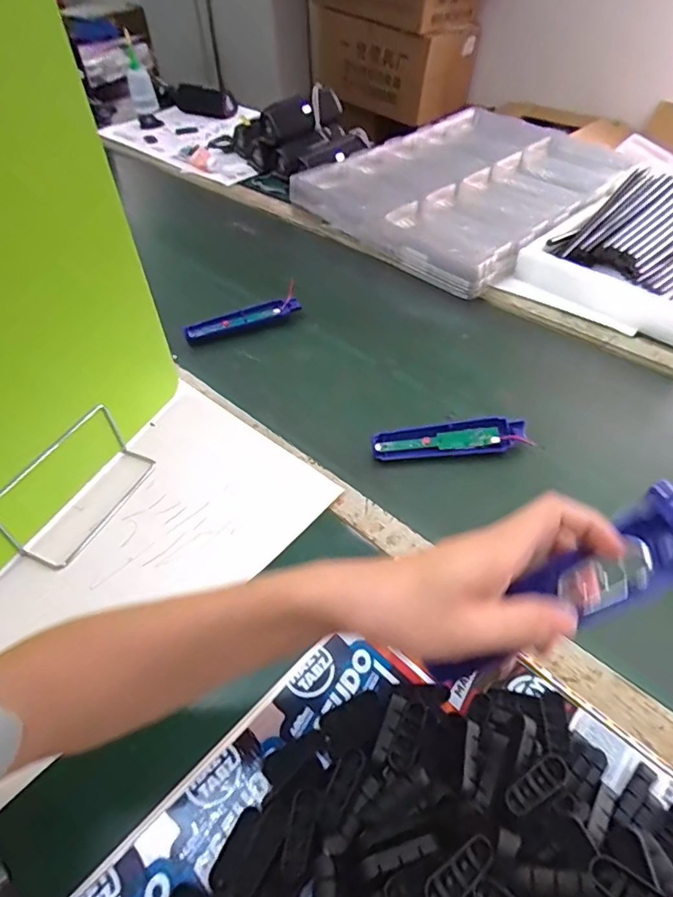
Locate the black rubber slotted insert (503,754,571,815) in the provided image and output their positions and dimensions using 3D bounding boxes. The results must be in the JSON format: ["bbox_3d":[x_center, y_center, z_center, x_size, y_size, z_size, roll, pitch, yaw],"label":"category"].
[{"bbox_3d":[0.127,0.212,0.323,0.050,0.005,0.017,-18,50,-25],"label":"black rubber slotted insert"}]

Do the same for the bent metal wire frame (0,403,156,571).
[{"bbox_3d":[-0.255,0.030,0.505,0.063,0.083,0.153,18,51,17],"label":"bent metal wire frame"}]

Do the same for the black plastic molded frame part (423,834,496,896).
[{"bbox_3d":[0.069,0.236,0.283,0.049,0.007,0.017,-20,47,-32],"label":"black plastic molded frame part"}]

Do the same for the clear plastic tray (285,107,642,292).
[{"bbox_3d":[0.284,-0.523,0.995,0.638,0.063,0.455,-33,55,-25],"label":"clear plastic tray"}]

